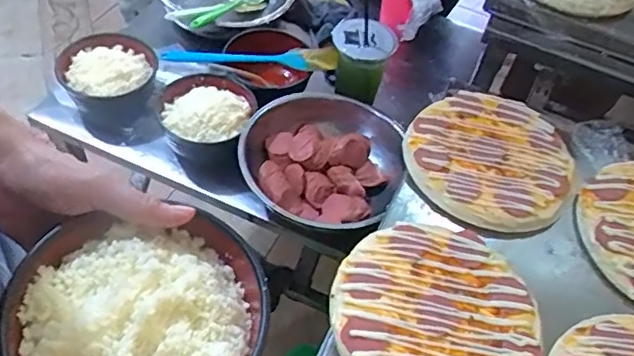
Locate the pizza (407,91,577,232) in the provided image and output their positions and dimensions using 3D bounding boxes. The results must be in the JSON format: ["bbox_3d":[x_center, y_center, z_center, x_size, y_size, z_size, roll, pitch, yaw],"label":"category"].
[{"bbox_3d":[0.201,-0.023,0.662,0.191,0.019,0.172,22,62,10],"label":"pizza"}]

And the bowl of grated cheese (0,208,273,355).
[{"bbox_3d":[-0.101,0.085,0.329,0.140,0.048,0.123,-9,61,-7],"label":"bowl of grated cheese"}]

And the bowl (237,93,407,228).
[{"bbox_3d":[0.005,-0.027,0.796,0.222,0.089,0.231,1,60,-2],"label":"bowl"}]

